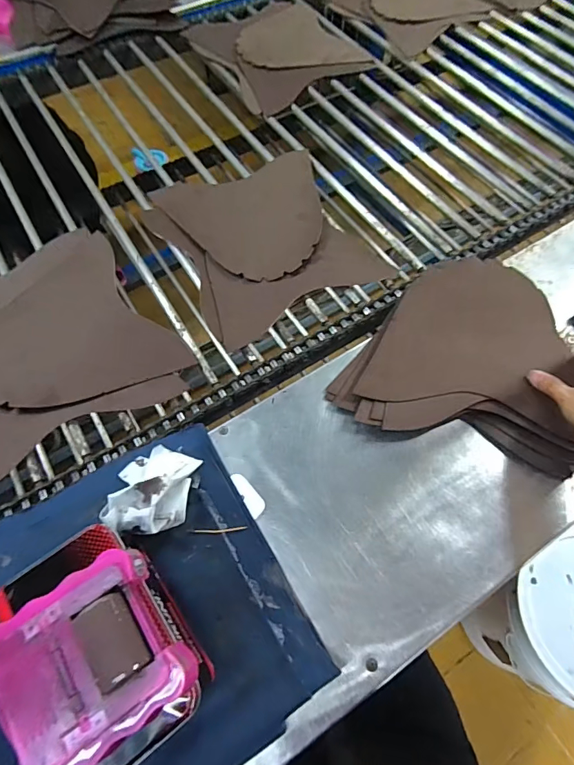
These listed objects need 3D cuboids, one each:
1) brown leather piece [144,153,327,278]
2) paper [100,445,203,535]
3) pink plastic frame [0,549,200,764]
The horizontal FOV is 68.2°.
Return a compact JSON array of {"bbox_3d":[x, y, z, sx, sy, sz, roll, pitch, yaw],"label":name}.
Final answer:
[{"bbox_3d":[-0.058,-0.257,0.662,0.251,0.010,0.240,-19,63,-6],"label":"brown leather piece"},{"bbox_3d":[-0.142,0.106,0.436,0.080,0.048,0.092,9,63,5],"label":"paper"},{"bbox_3d":[-0.133,0.190,0.291,0.105,0.031,0.105,-33,68,-15],"label":"pink plastic frame"}]

